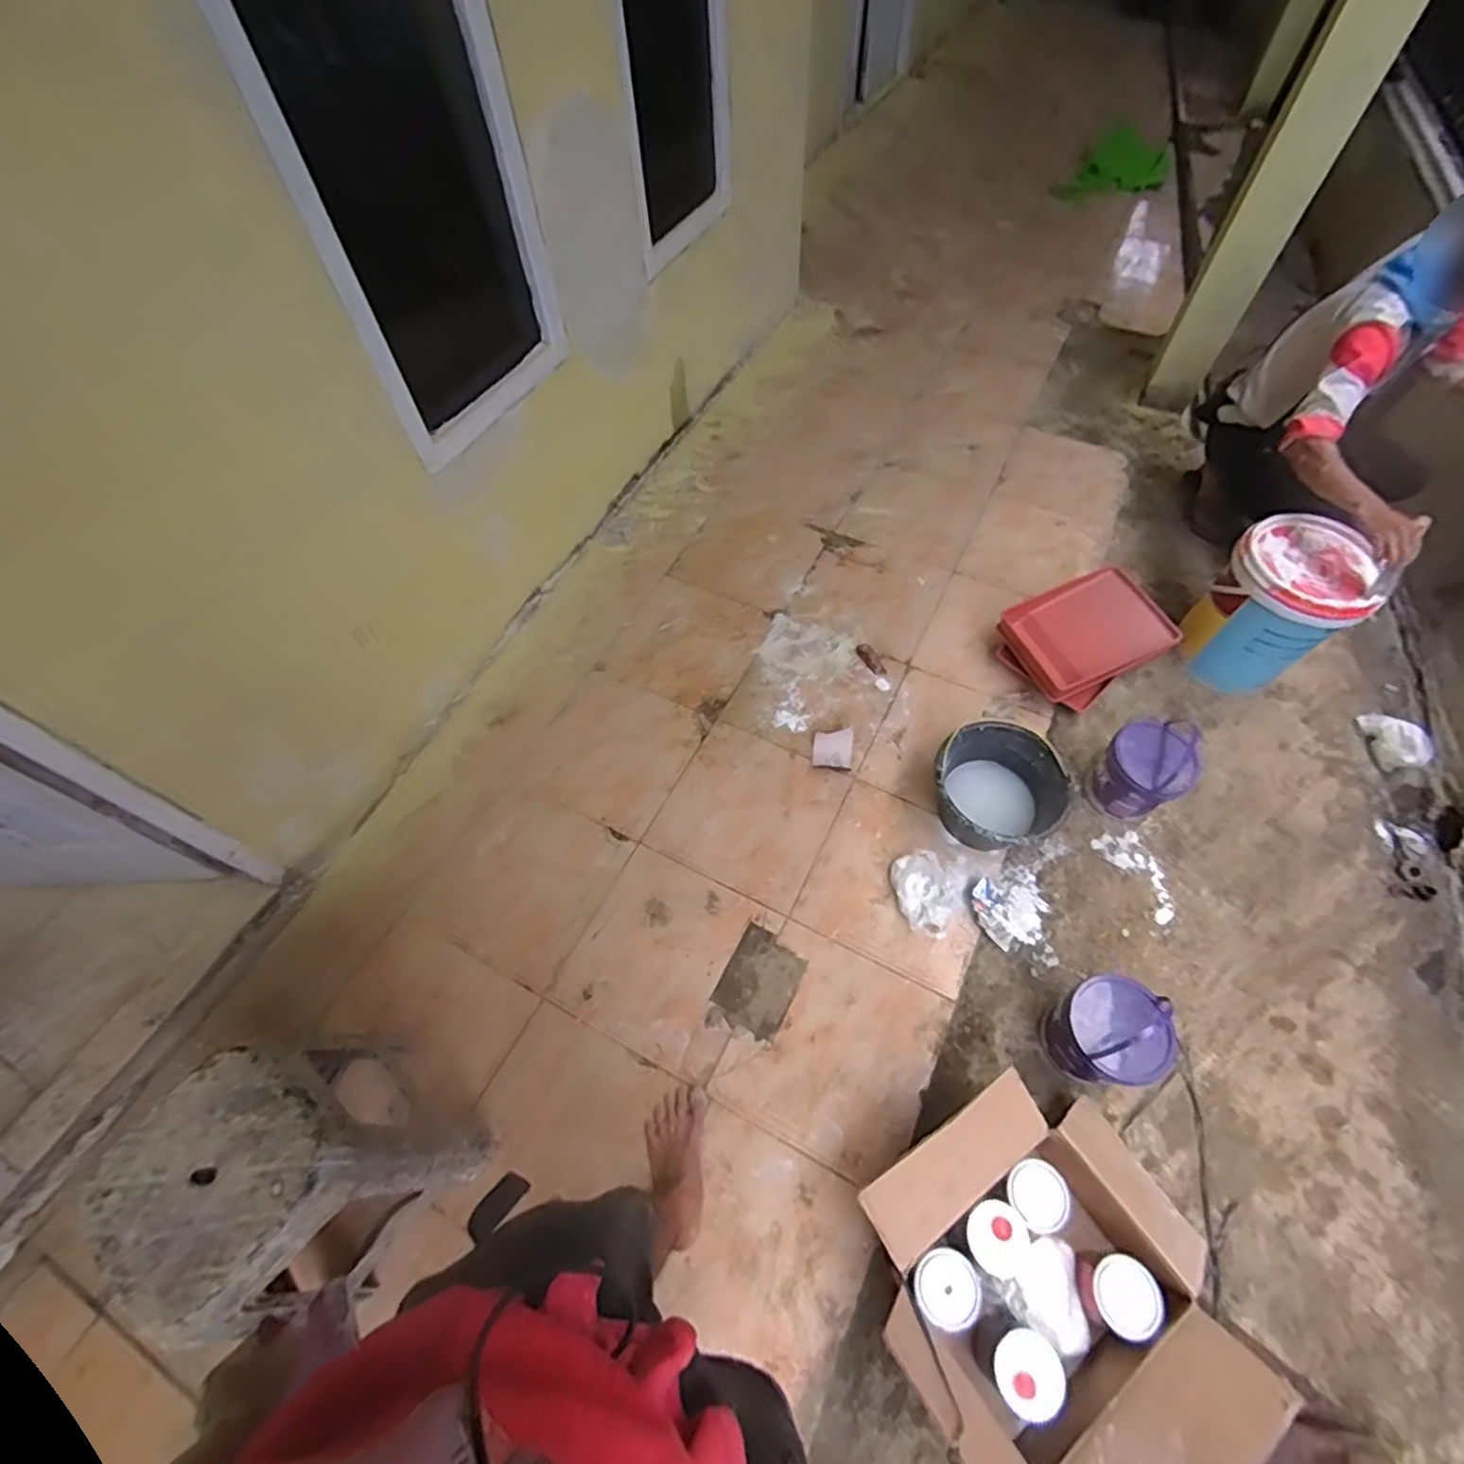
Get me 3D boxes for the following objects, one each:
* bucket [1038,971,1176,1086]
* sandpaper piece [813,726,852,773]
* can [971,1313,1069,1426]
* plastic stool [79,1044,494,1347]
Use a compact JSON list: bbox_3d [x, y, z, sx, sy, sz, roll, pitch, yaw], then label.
[{"bbox_3d":[0.710,0.572,1.288,0.180,0.244,0.178,-1,60,3],"label":"bucket"},{"bbox_3d":[0.261,0.044,1.735,0.096,0.021,0.115,3,60,5],"label":"sandpaper piece"},{"bbox_3d":[0.448,0.984,1.039,0.098,0.113,0.099,-1,60,3],"label":"can"},{"bbox_3d":[-0.681,0.696,1.080,0.298,0.420,0.281,-40,65,-18],"label":"plastic stool"}]

